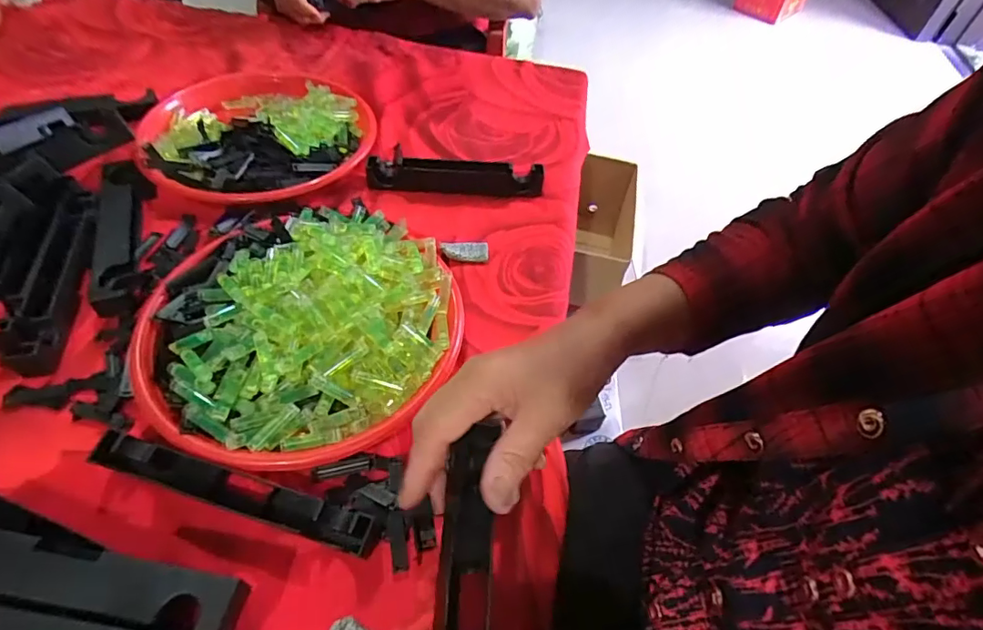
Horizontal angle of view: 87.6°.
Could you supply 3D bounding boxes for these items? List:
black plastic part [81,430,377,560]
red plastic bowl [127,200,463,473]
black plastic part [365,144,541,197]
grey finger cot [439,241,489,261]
[{"bbox_3d":[-0.171,0.118,0.348,0.192,0.029,0.029,15,52,6],"label":"black plastic part"},{"bbox_3d":[-0.153,0.000,0.421,0.238,0.060,0.249,3,52,-4],"label":"red plastic bowl"},{"bbox_3d":[-0.039,-0.155,0.572,0.190,0.035,0.026,2,52,-5],"label":"black plastic part"},{"bbox_3d":[-0.027,-0.066,0.517,0.048,0.013,0.026,-3,53,-9],"label":"grey finger cot"}]

